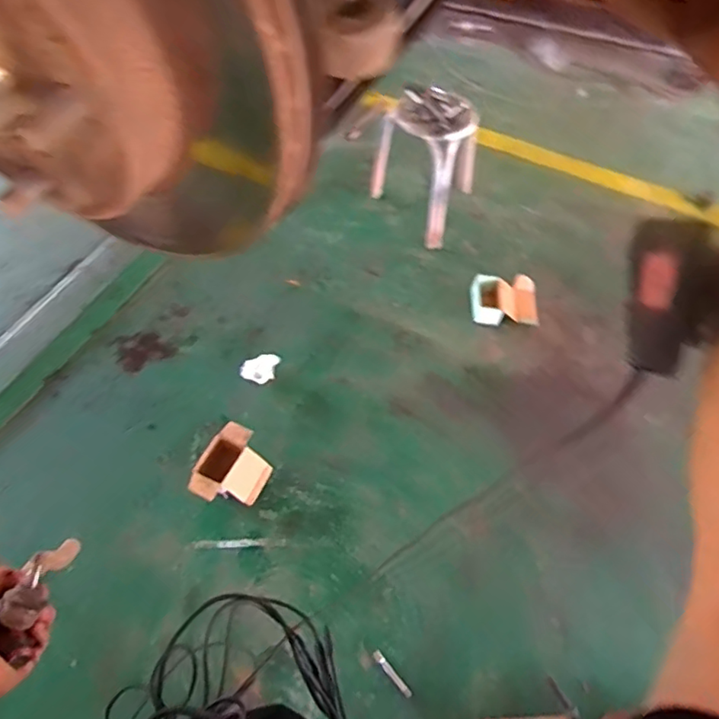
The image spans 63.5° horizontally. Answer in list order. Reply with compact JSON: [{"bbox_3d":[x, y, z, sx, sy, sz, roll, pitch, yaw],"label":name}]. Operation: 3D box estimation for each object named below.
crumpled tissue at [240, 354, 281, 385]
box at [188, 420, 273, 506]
[{"bbox_3d":[-0.313,0.026,1.837,0.102,0.032,0.104,14,57,8],"label":"crumpled tissue"},{"bbox_3d":[-0.347,0.309,1.612,0.180,0.118,0.216,20,58,12],"label":"box"}]

